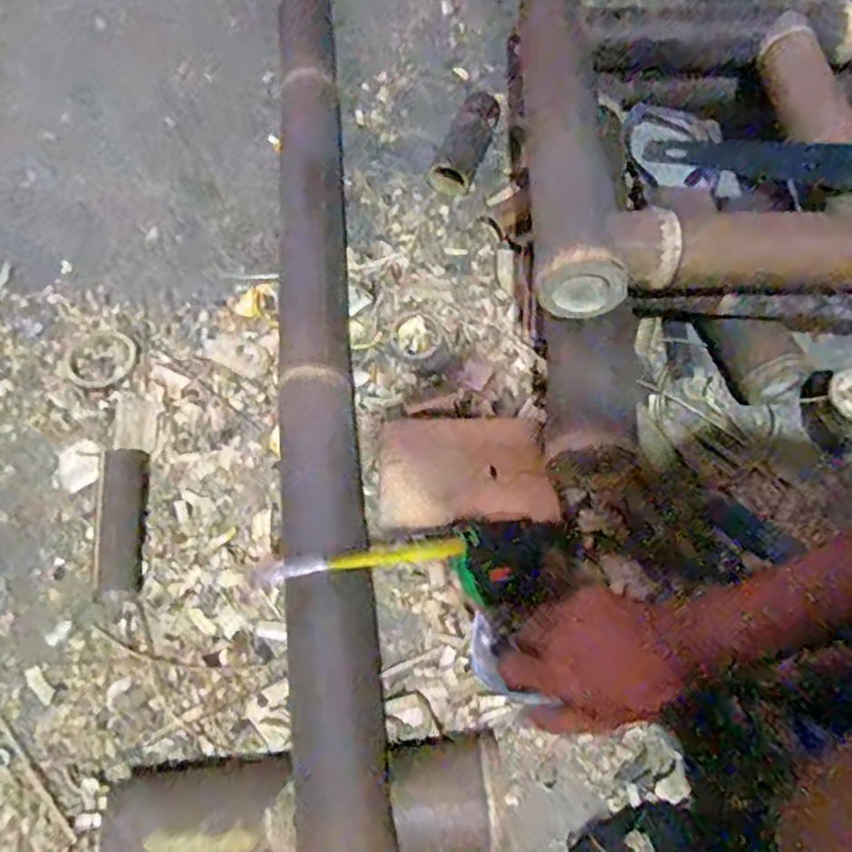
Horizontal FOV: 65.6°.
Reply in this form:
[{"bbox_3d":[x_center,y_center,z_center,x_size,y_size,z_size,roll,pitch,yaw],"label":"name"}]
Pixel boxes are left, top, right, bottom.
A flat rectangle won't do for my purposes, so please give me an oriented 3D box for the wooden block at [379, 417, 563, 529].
[{"bbox_3d":[0.039,0.048,0.655,0.166,0.042,0.113,-1,66,-3],"label":"wooden block"}]

